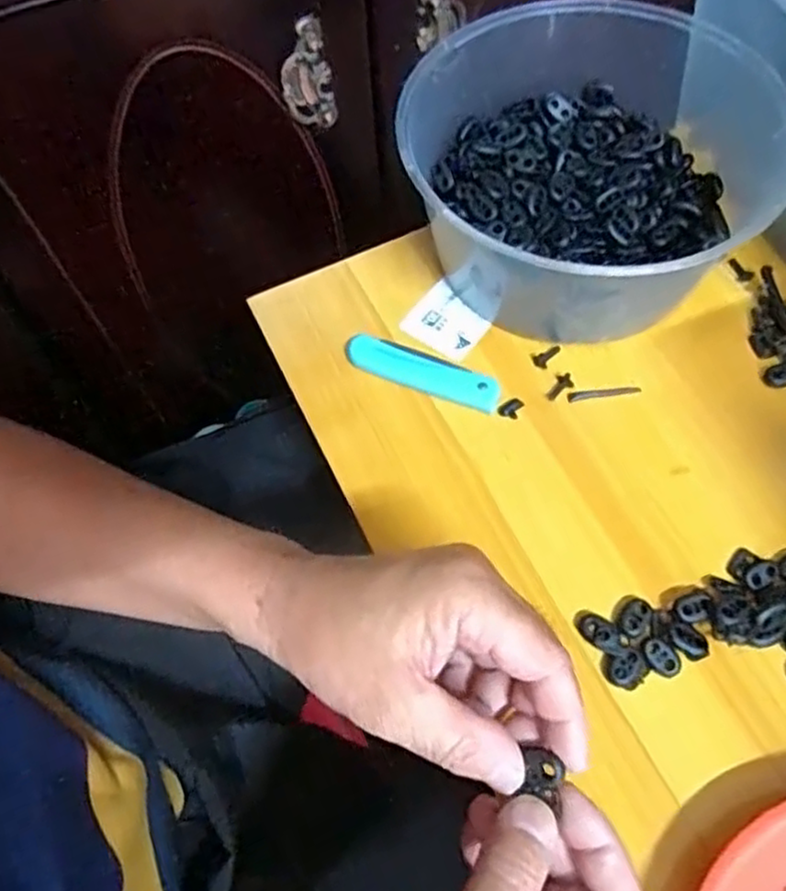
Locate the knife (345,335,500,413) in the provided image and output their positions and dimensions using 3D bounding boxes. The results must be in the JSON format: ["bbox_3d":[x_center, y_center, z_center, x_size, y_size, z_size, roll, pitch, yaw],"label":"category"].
[{"bbox_3d":[0.019,-0.046,0.454,0.099,0.015,0.027,17,63,12],"label":"knife"}]

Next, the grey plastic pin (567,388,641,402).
[{"bbox_3d":[0.130,-0.033,0.444,0.044,0.004,0.006,-7,61,-1],"label":"grey plastic pin"}]

